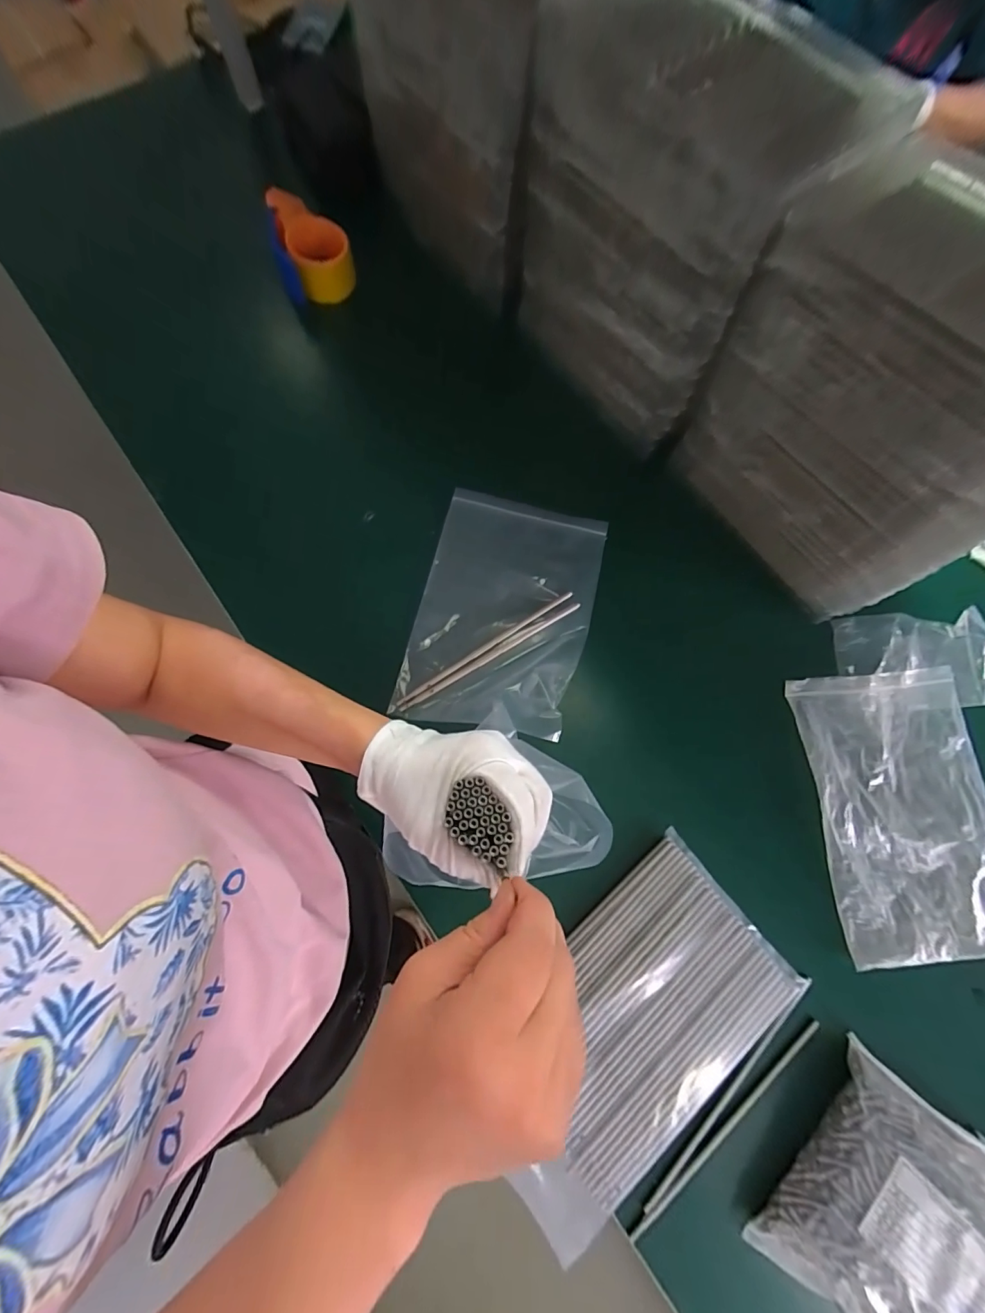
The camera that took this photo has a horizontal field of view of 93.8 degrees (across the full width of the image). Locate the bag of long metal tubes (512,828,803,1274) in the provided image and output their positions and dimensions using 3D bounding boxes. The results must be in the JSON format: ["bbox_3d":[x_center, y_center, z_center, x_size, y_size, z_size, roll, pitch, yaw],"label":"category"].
[{"bbox_3d":[0.134,0.354,0.436,0.316,0.013,0.185,-40,80,-10],"label":"bag of long metal tubes"}]

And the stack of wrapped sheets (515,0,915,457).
[{"bbox_3d":[0.169,-0.441,0.515,0.287,0.305,0.156,39,78,8],"label":"stack of wrapped sheets"}]

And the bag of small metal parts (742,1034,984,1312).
[{"bbox_3d":[0.358,0.492,0.393,0.179,0.052,0.191,40,78,8],"label":"bag of small metal parts"}]

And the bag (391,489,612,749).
[{"bbox_3d":[0.015,-0.056,0.558,0.202,0.026,0.294,14,76,2],"label":"bag"}]

